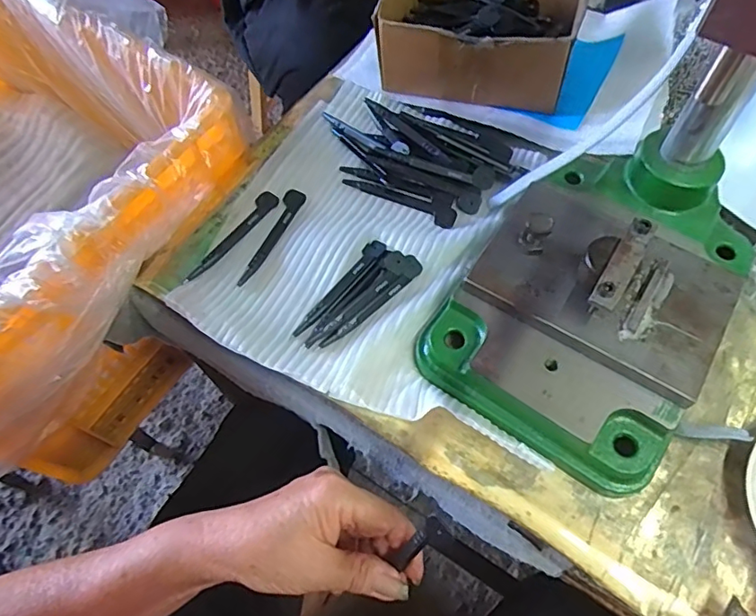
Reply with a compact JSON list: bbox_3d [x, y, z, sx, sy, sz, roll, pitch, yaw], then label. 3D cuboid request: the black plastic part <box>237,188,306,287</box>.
[{"bbox_3d":[-0.083,-0.056,0.428,0.016,0.006,0.097,19,64,11],"label":"black plastic part"}]

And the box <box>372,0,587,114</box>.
[{"bbox_3d":[0.089,-0.249,0.485,0.156,0.073,0.130,15,63,9],"label":"box"}]

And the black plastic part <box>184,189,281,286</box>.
[{"bbox_3d":[-0.115,-0.056,0.424,0.016,0.006,0.102,32,67,17],"label":"black plastic part"}]

